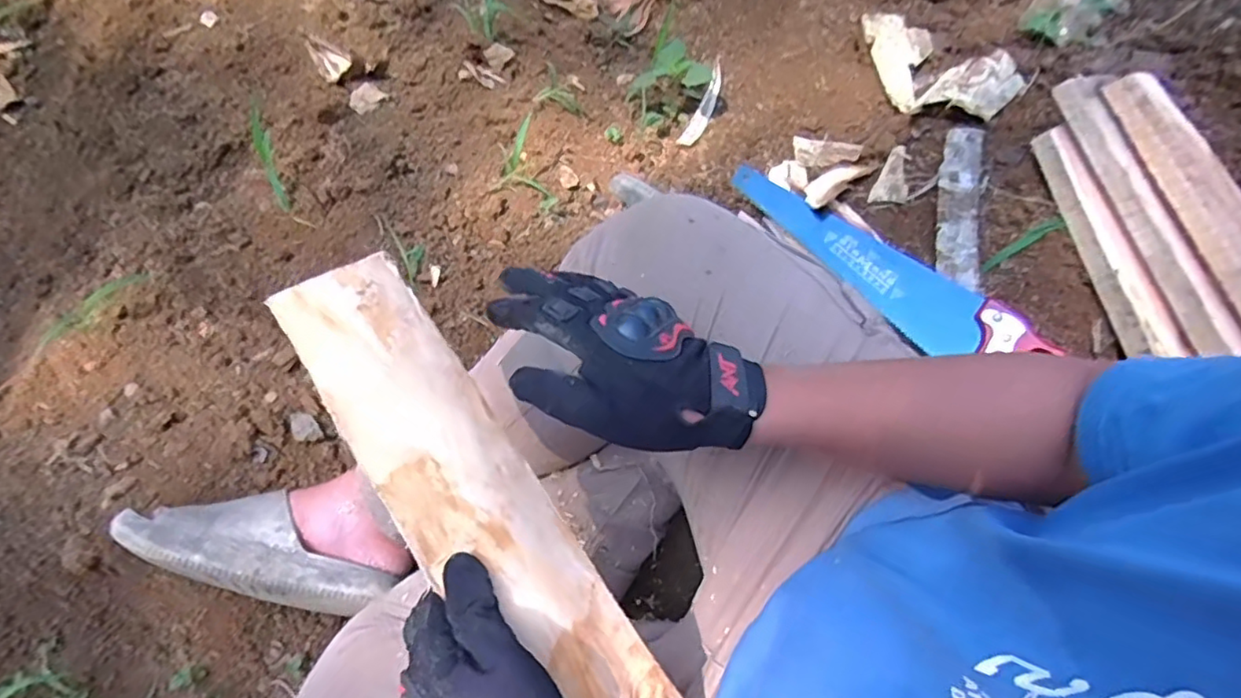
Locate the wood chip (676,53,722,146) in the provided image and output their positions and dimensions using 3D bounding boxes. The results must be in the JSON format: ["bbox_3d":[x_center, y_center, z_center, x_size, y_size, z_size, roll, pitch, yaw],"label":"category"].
[{"bbox_3d":[0.131,-0.378,0.956,0.032,0.023,0.149,24,87,8],"label":"wood chip"}]

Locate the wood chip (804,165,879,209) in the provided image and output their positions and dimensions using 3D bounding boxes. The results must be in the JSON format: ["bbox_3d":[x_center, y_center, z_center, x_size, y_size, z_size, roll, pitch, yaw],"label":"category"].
[{"bbox_3d":[0.270,-0.211,0.780,0.099,0.012,0.037,-34,72,-16],"label":"wood chip"}]

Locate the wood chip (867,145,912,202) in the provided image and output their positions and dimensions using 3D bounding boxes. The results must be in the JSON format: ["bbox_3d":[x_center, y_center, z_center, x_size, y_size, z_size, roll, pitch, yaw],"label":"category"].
[{"bbox_3d":[0.336,-0.214,0.768,0.041,0.010,0.076,14,75,26],"label":"wood chip"}]

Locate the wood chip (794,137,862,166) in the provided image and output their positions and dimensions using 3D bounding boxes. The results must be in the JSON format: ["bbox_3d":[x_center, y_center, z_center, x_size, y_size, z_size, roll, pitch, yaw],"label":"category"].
[{"bbox_3d":[0.273,-0.264,0.836,0.095,0.006,0.047,16,73,37],"label":"wood chip"}]

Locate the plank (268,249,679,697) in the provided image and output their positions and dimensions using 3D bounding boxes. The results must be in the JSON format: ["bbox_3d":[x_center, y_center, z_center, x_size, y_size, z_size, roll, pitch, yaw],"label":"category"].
[{"bbox_3d":[-0.079,0.112,0.392,0.085,0.014,0.380,-33,86,-31],"label":"plank"}]

